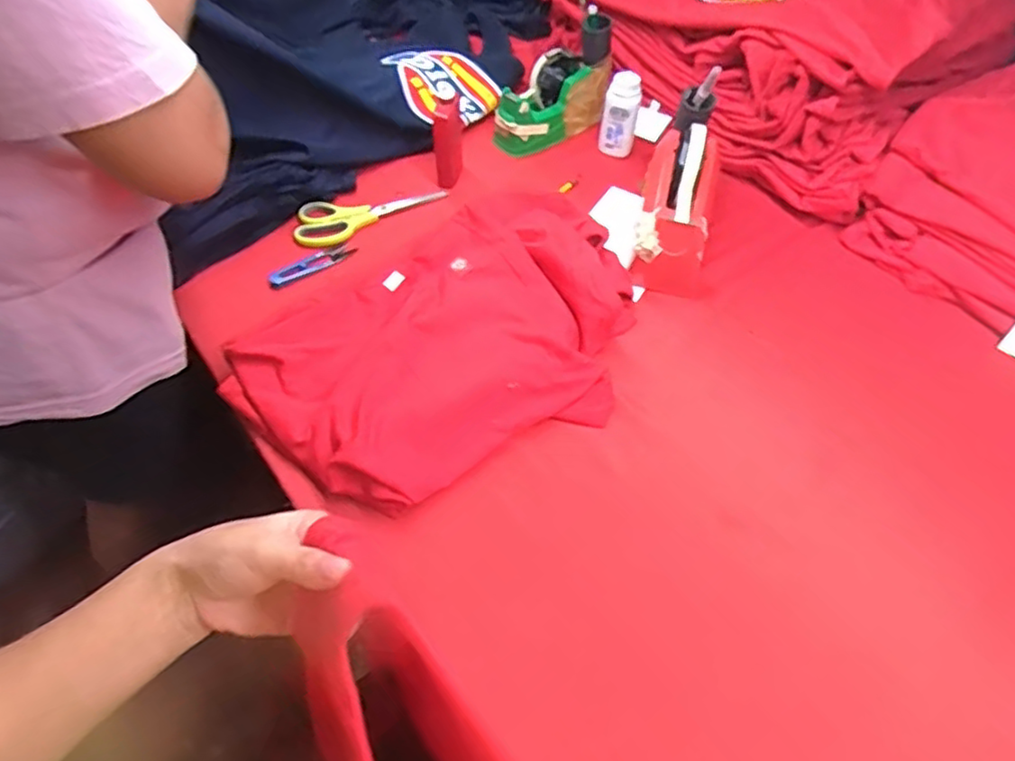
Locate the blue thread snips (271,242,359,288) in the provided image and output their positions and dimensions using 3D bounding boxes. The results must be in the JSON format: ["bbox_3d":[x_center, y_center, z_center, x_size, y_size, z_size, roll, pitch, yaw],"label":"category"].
[{"bbox_3d":[-0.220,-0.132,0.729,0.102,0.005,0.023,-32,61,-27],"label":"blue thread snips"}]

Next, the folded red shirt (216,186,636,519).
[{"bbox_3d":[-0.035,-0.050,0.631,0.284,0.065,0.399,37,57,22],"label":"folded red shirt"}]

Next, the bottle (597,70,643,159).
[{"bbox_3d":[0.147,-0.341,0.838,0.044,0.094,0.032,16,52,6],"label":"bottle"}]

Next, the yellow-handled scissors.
[{"bbox_3d":[-0.170,-0.207,0.786,0.185,0.012,0.071,-27,59,-25],"label":"yellow-handled scissors"}]

